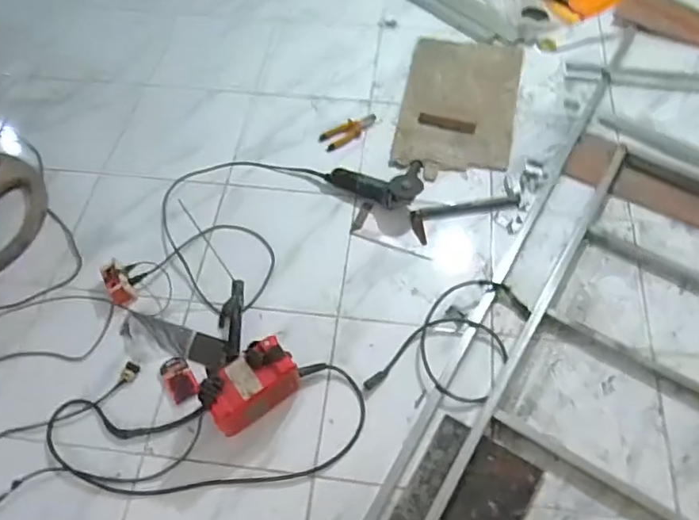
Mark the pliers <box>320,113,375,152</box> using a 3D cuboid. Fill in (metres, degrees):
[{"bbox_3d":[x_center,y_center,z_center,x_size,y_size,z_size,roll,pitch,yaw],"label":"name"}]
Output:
[{"bbox_3d":[-0.001,-0.430,1.845,0.200,0.022,0.088,-30,62,-17],"label":"pliers"}]

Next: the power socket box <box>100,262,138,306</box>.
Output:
[{"bbox_3d":[-0.626,0.064,1.501,0.062,0.070,0.102,-35,64,-20],"label":"power socket box"}]

